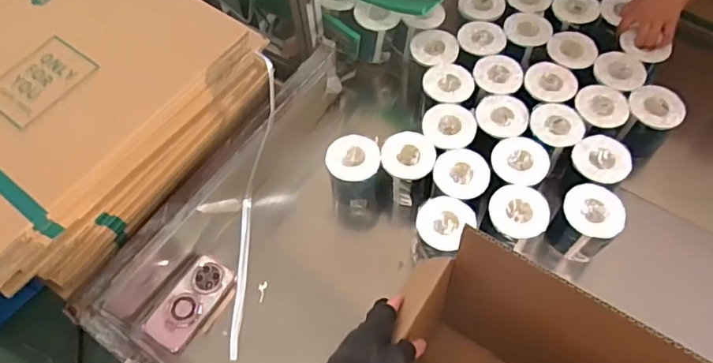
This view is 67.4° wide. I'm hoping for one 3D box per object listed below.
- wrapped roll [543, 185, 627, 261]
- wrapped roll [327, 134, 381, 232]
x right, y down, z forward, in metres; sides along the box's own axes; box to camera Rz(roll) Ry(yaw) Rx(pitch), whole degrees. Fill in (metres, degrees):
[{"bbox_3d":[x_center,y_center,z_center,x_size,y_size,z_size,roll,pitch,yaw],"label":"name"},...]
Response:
[{"bbox_3d":[0.386,0.071,0.901,0.092,0.091,0.100,-1,60,3],"label":"wrapped roll"},{"bbox_3d":[-0.001,0.007,1.023,0.089,0.189,0.108,-5,60,0],"label":"wrapped roll"}]

